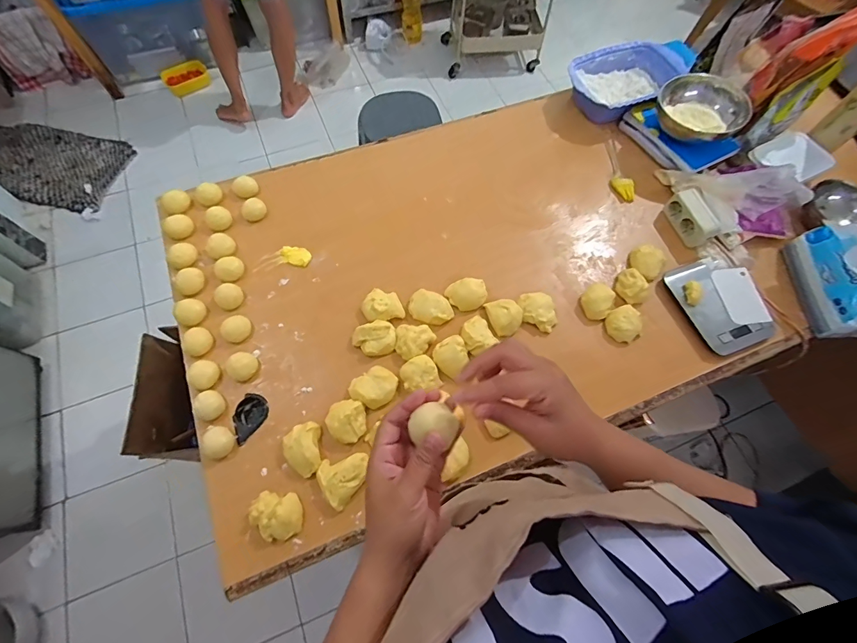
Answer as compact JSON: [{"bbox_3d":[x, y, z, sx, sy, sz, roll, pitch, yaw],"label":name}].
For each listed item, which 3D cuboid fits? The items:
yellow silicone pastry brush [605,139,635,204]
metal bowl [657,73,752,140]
[{"bbox_3d":[0.408,-0.334,0.846,0.037,0.023,0.165,-3,67,-4],"label":"yellow silicone pastry brush"},{"bbox_3d":[0.573,-0.448,0.824,0.169,0.053,0.169,1,67,-2],"label":"metal bowl"}]

